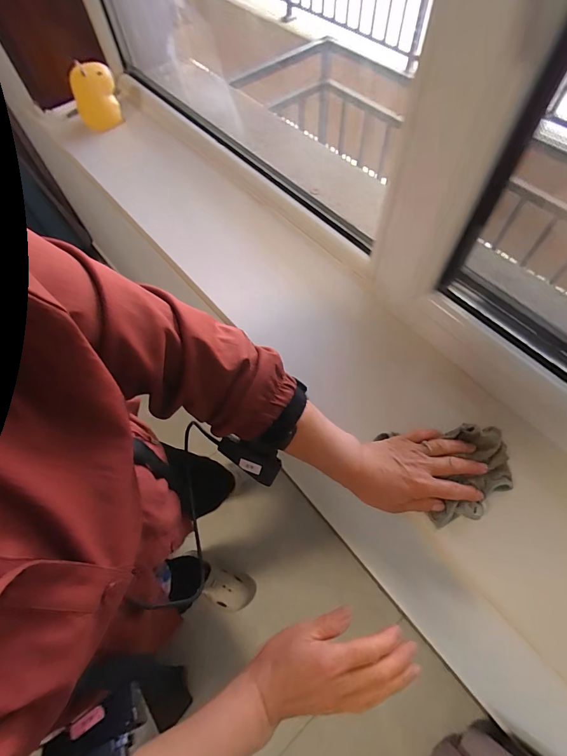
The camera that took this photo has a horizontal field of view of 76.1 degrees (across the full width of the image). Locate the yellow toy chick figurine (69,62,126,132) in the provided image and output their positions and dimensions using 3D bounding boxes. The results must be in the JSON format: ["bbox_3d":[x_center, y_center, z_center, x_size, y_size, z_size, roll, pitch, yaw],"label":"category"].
[{"bbox_3d":[-0.364,-0.541,0.699,0.091,0.107,0.031,-2,63,2],"label":"yellow toy chick figurine"}]

